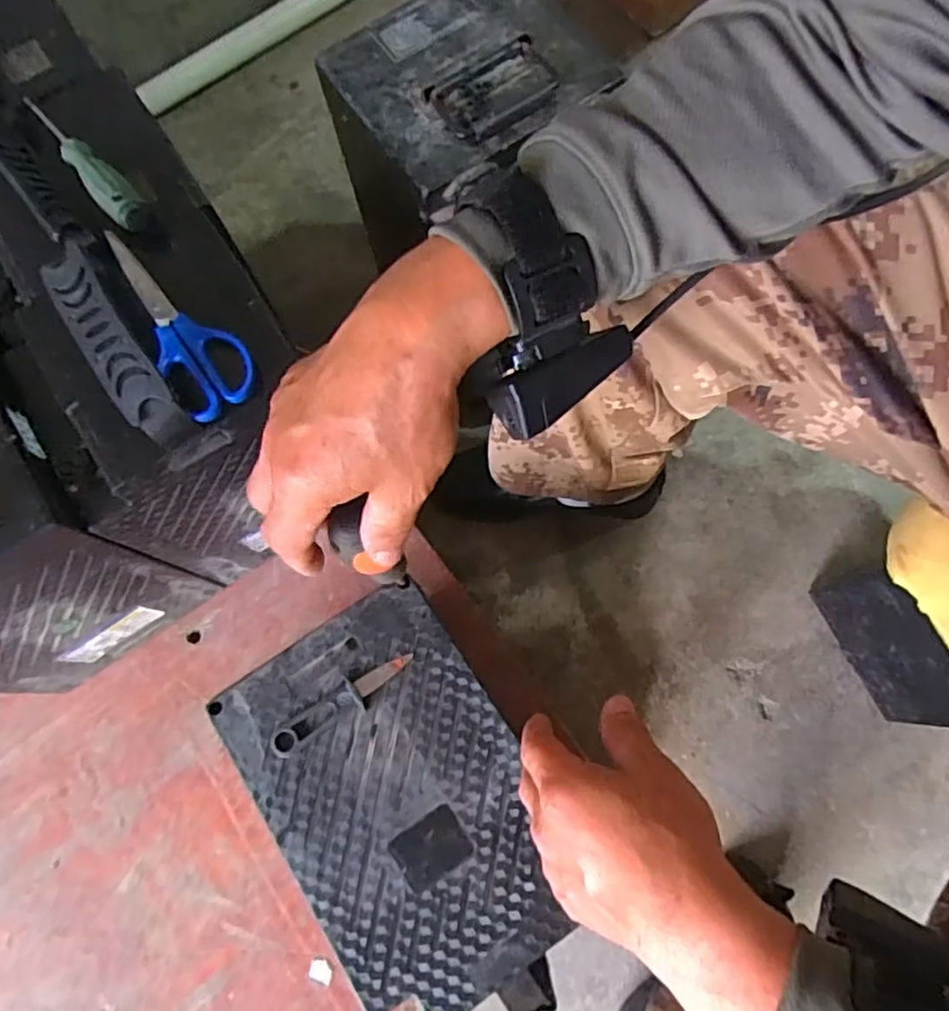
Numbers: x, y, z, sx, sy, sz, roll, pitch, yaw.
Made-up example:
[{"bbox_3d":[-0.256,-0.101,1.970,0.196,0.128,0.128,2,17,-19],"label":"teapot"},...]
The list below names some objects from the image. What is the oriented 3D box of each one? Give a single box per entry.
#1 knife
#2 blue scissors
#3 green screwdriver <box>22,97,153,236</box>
[{"bbox_3d":[-0.096,0.141,0.470,0.114,0.009,0.023,-38,77,-8],"label":"knife"},{"bbox_3d":[-0.199,-0.125,0.426,0.050,0.018,0.155,-37,77,-8],"label":"blue scissors"},{"bbox_3d":[-0.278,-0.247,0.456,0.024,0.021,0.149,-41,78,-9],"label":"green screwdriver"}]

